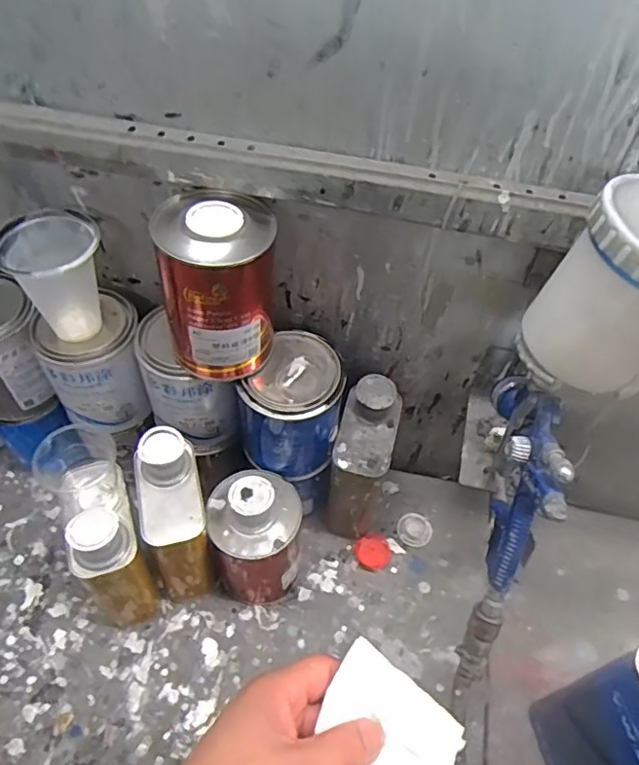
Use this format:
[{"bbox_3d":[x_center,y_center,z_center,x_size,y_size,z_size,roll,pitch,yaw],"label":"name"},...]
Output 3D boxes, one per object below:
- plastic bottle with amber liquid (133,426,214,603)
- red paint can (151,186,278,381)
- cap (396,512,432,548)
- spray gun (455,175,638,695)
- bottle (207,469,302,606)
[{"bbox_3d":[-0.155,0.154,0.619,0.061,0.212,0.100,-11,54,-12],"label":"plastic bottle with amber liquid"},{"bbox_3d":[-0.089,-0.081,0.506,0.099,0.155,0.098,-4,53,-7],"label":"red paint can"},{"bbox_3d":[0.123,0.191,0.732,0.044,0.008,0.042,2,52,-2],"label":"cap"},{"bbox_3d":[0.177,0.057,0.436,0.100,0.409,0.130,14,33,7],"label":"spray gun"},{"bbox_3d":[-0.072,0.171,0.631,0.092,0.183,0.092,2,52,-2],"label":"bottle"}]

